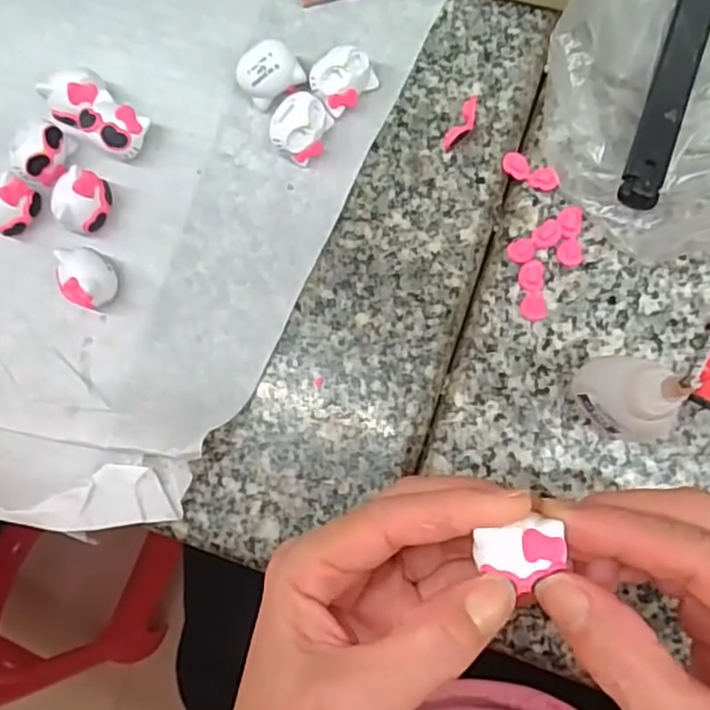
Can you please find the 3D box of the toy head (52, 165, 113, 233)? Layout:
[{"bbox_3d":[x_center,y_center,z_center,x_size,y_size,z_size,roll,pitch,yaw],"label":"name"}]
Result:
[{"bbox_3d":[-0.116,-0.066,0.295,0.017,0.020,0.025,34,89,8],"label":"toy head"}]

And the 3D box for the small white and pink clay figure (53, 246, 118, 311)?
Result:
[{"bbox_3d":[-0.112,-0.032,0.290,0.018,0.020,0.024,-6,84,6],"label":"small white and pink clay figure"}]

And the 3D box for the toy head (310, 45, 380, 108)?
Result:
[{"bbox_3d":[-0.004,-0.116,0.289,0.025,0.022,0.019,-37,82,2],"label":"toy head"}]

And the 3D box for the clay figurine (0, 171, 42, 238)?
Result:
[{"bbox_3d":[-0.150,-0.065,0.297,0.018,0.019,0.024,38,90,8],"label":"clay figurine"}]

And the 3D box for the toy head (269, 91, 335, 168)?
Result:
[{"bbox_3d":[-0.023,-0.095,0.290,0.021,0.020,0.025,17,87,8],"label":"toy head"}]

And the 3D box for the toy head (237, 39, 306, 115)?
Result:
[{"bbox_3d":[-0.036,-0.121,0.294,0.026,0.020,0.019,-24,82,4],"label":"toy head"}]

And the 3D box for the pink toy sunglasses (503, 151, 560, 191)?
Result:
[{"bbox_3d":[0.074,-0.078,0.287,0.025,0.006,0.011,29,88,8],"label":"pink toy sunglasses"}]

